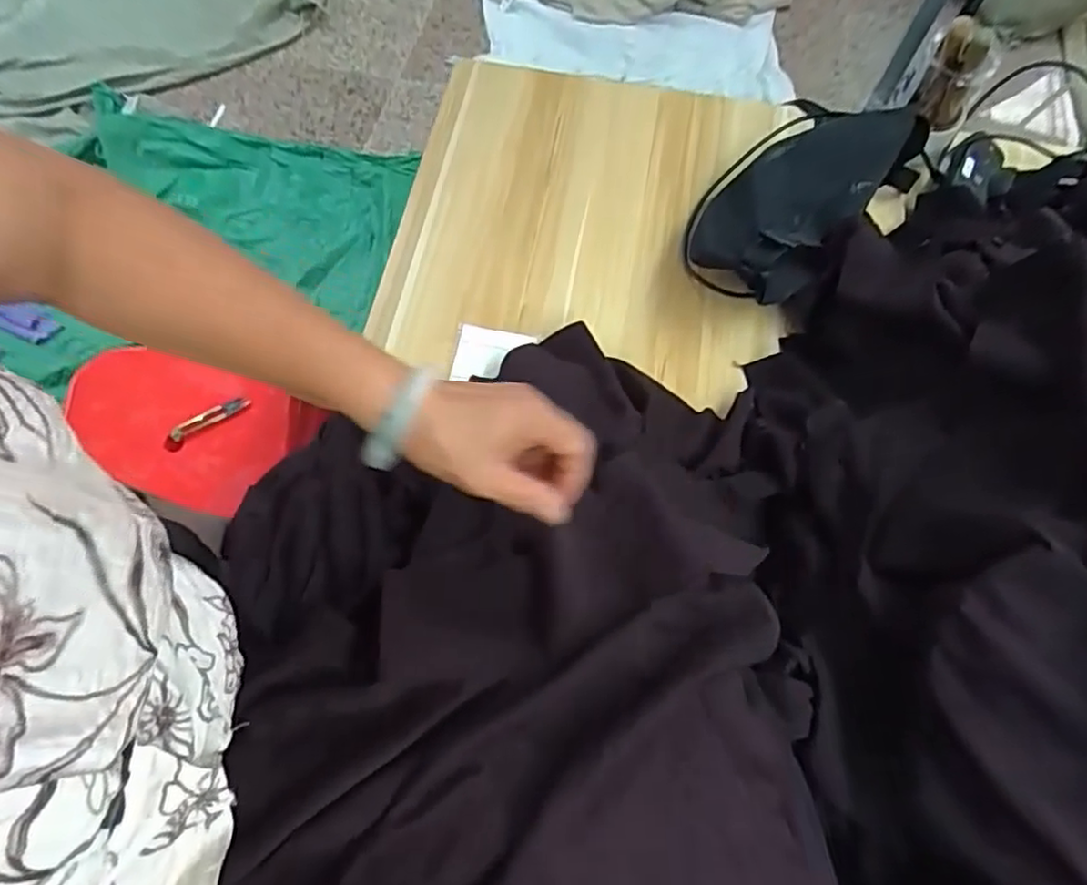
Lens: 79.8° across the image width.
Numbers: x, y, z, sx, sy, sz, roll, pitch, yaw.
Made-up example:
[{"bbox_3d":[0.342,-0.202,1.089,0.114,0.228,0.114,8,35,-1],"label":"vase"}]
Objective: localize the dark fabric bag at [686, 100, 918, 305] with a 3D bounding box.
[{"bbox_3d":[0.245,-0.255,0.667,0.150,0.108,0.280,36,70,13],"label":"dark fabric bag"}]

